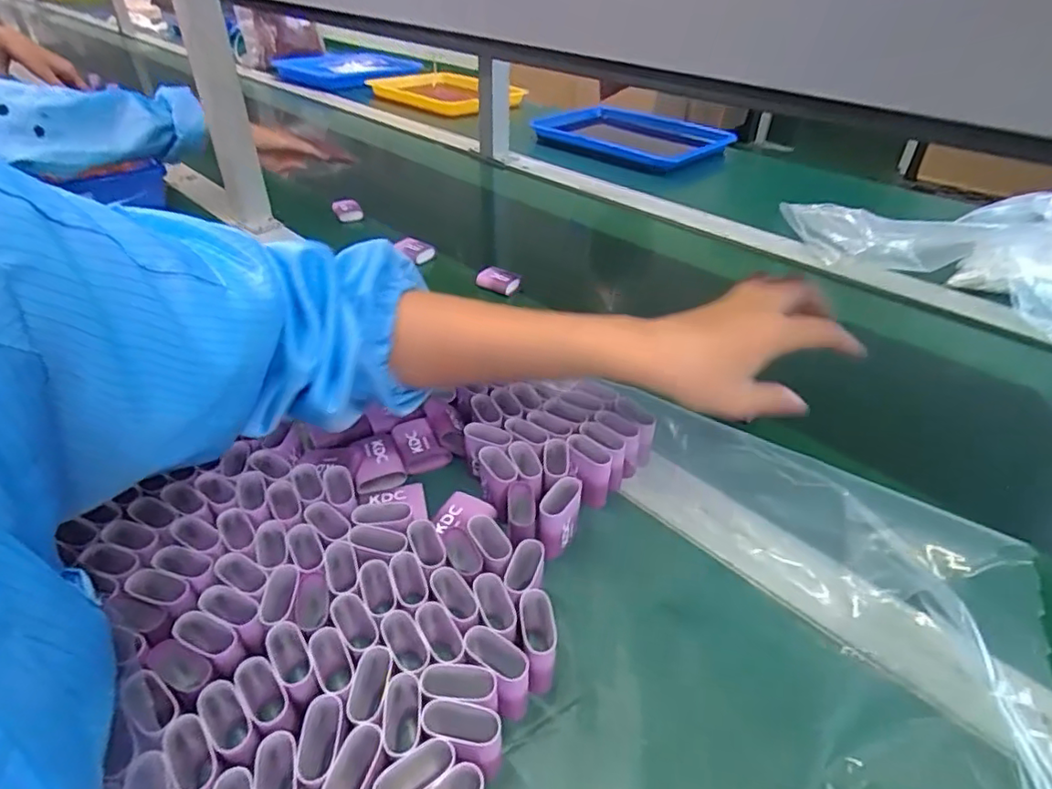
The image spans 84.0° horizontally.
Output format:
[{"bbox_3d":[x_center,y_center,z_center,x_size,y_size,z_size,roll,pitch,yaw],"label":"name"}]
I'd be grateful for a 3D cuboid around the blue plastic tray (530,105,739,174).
[{"bbox_3d":[0.186,-0.494,1.122,0.359,0.044,0.249,27,44,29],"label":"blue plastic tray"}]

